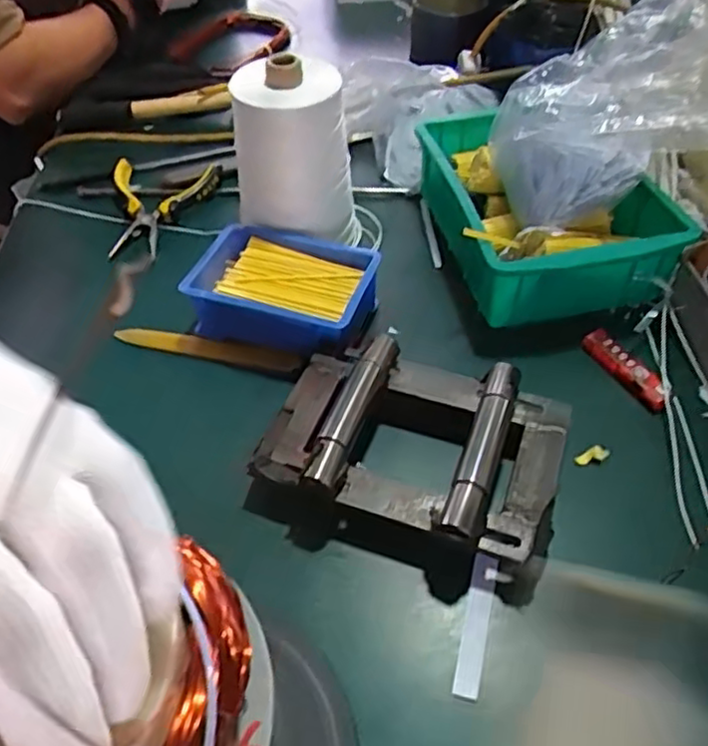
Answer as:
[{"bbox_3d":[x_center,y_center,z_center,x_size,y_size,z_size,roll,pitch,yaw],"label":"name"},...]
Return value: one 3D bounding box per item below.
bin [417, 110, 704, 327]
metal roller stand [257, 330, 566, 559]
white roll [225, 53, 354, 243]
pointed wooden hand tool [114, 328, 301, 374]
[{"bbox_3d":[0.165,-0.152,0.618,0.180,0.073,0.231,-7,48,-3],"label":"bin"},{"bbox_3d":[0.040,0.047,0.474,0.190,0.050,0.135,17,52,18],"label":"metal roller stand"},{"bbox_3d":[-0.053,-0.179,0.599,0.090,0.162,0.087,-2,48,2],"label":"white roll"},{"bbox_3d":[-0.124,-0.021,0.575,0.158,0.007,0.020,9,50,12],"label":"pointed wooden hand tool"}]

